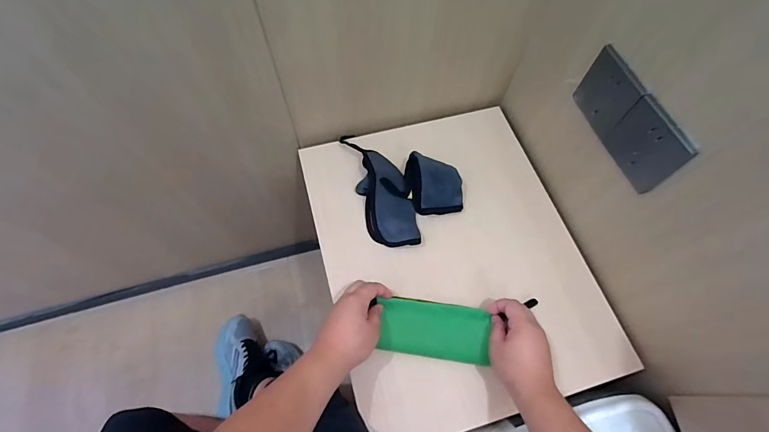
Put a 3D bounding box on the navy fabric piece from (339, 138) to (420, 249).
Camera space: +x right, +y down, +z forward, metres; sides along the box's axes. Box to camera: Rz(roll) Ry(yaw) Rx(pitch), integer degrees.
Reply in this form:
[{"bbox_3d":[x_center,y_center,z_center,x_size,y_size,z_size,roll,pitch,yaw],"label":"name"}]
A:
[{"bbox_3d":[-0.007,-0.052,0.607,0.081,0.036,0.224,-15,65,-8],"label":"navy fabric piece"}]

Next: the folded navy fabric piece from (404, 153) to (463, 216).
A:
[{"bbox_3d":[0.082,-0.052,0.604,0.101,0.049,0.097,7,64,3],"label":"folded navy fabric piece"}]

